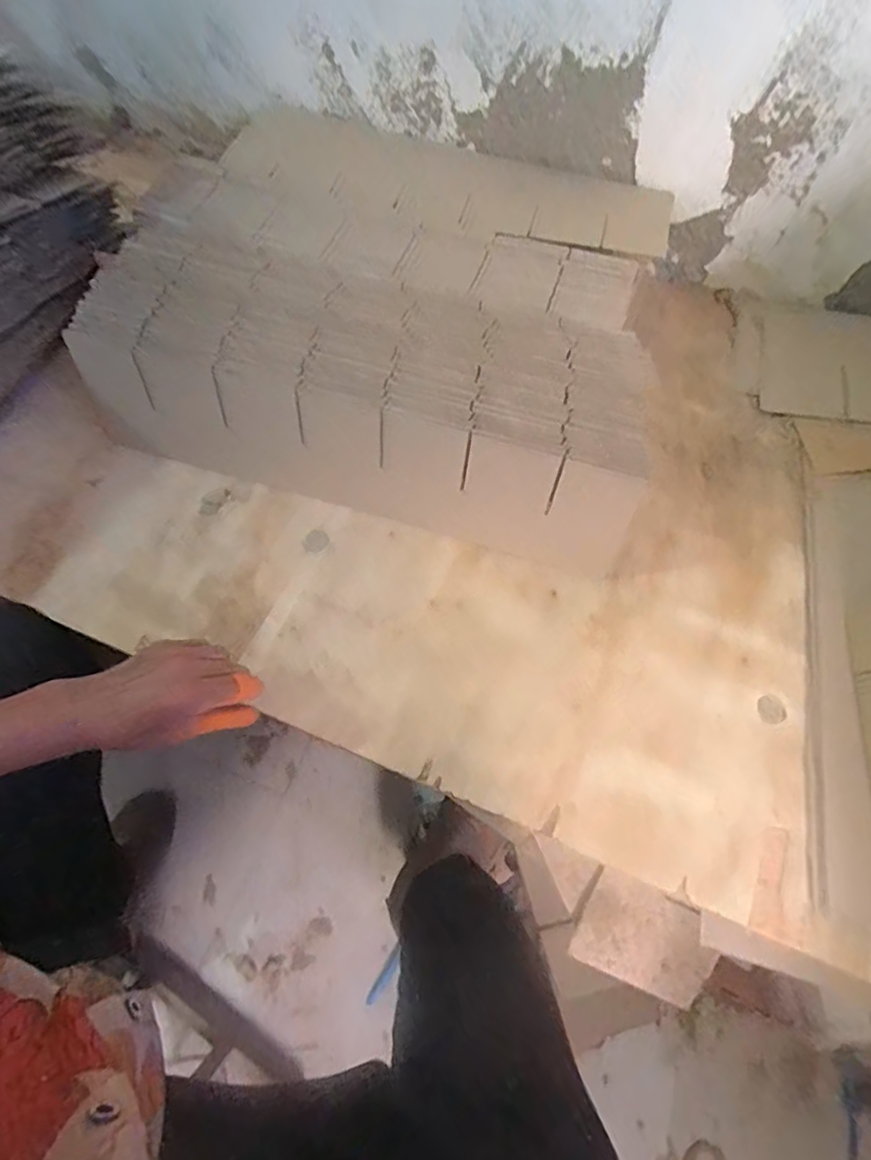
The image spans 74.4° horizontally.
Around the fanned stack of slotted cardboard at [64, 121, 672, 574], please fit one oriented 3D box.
[{"bbox_3d":[-0.034,-0.330,0.677,0.583,0.143,0.516,17,66,8],"label":"fanned stack of slotted cardboard"}]

